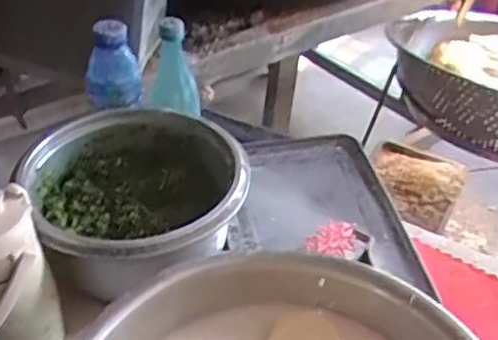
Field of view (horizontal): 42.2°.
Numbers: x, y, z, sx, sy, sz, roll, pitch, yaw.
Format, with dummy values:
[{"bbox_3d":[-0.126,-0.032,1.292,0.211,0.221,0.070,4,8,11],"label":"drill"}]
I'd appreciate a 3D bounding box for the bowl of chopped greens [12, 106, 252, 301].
[{"bbox_3d":[-0.130,0.039,0.747,0.239,0.117,0.252,2,38,-1],"label":"bowl of chopped greens"}]

